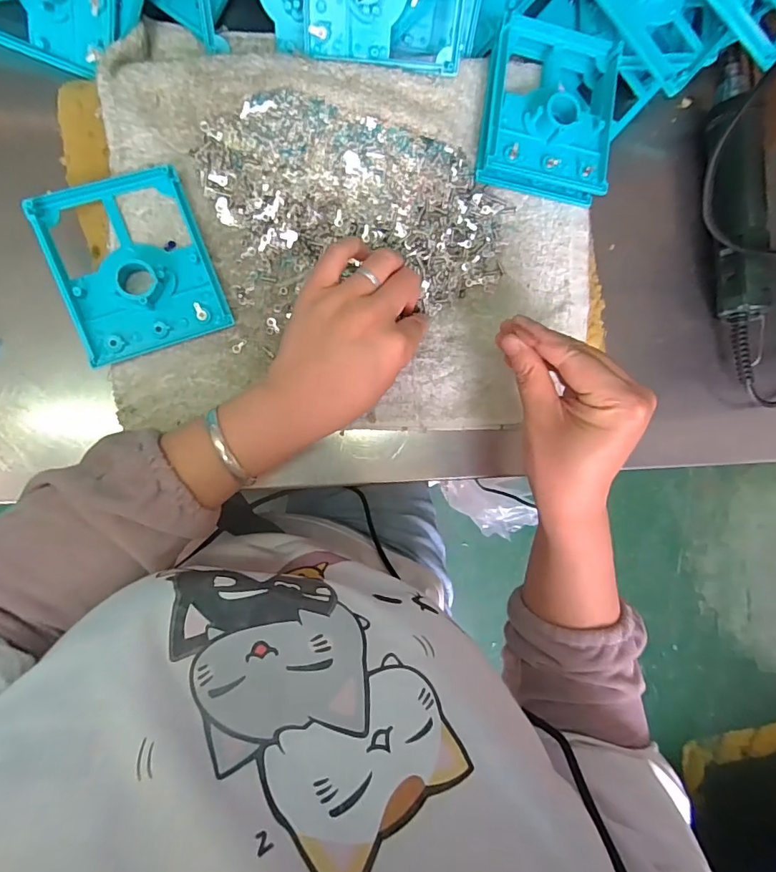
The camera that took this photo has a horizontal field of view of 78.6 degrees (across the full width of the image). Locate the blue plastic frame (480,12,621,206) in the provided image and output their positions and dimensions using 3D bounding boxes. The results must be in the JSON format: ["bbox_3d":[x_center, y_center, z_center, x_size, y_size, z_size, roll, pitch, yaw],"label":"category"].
[{"bbox_3d":[0.124,-0.252,0.362,0.103,0.034,0.126,8,88,-10],"label":"blue plastic frame"}]

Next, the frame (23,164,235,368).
[{"bbox_3d":[-0.171,-0.117,0.320,0.096,0.020,0.115,-21,93,-9],"label":"frame"}]

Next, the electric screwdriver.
[{"bbox_3d":[0.305,-0.196,0.411,0.039,0.033,0.280,-4,90,-10],"label":"electric screwdriver"}]

